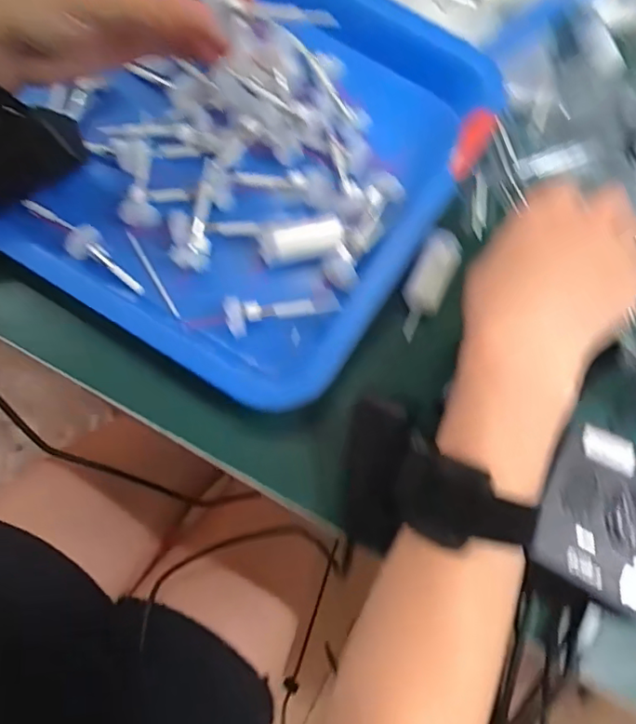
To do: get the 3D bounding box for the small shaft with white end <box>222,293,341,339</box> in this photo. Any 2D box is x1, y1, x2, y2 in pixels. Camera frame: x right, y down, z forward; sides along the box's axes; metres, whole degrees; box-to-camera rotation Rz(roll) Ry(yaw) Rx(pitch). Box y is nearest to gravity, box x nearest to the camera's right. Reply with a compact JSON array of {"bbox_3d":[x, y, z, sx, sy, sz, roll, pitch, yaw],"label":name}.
[{"bbox_3d":[-0.021,-0.032,0.330,0.063,0.008,0.022,-11,73,-6],"label":"small shaft with white end"}]

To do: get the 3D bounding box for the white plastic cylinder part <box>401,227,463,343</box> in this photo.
[{"bbox_3d":[0.066,-0.047,0.346,0.023,0.017,0.069,26,73,6],"label":"white plastic cylinder part"}]

